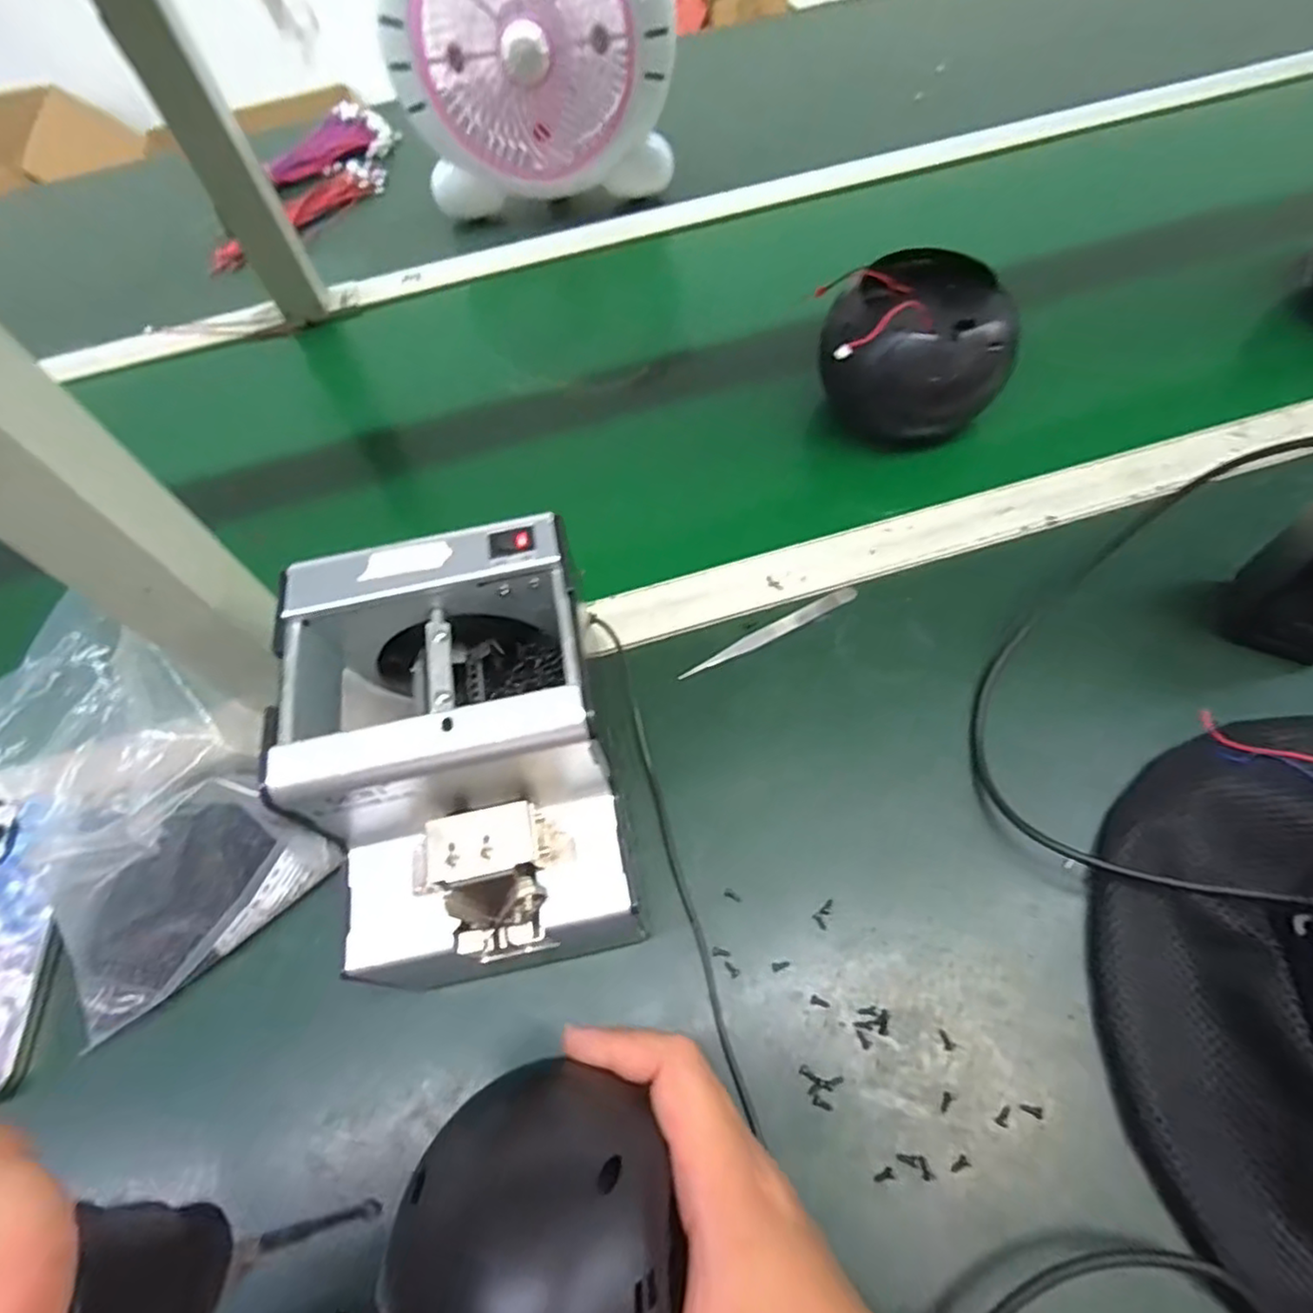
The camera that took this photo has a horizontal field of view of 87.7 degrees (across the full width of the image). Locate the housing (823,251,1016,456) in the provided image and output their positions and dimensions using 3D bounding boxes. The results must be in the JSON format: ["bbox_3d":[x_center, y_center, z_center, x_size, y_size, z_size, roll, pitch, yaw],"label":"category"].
[{"bbox_3d":[0.193,-0.224,0.496,0.119,0.089,0.108,32,68,19],"label":"housing"}]

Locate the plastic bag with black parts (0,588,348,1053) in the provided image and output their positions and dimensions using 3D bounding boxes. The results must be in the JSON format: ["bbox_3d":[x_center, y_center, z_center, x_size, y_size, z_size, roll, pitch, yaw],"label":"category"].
[{"bbox_3d":[-0.287,0.068,0.367,0.148,0.088,0.195,-35,65,-15],"label":"plastic bag with black parts"}]

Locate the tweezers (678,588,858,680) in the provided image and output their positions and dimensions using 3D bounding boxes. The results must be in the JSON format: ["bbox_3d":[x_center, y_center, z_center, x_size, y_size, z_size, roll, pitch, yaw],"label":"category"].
[{"bbox_3d":[0.073,-0.017,0.444,0.129,0.004,0.013,-25,63,-10],"label":"tweezers"}]

